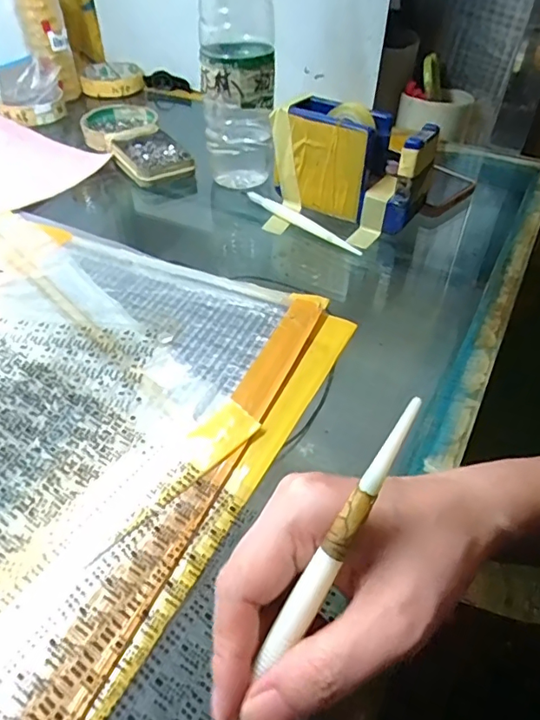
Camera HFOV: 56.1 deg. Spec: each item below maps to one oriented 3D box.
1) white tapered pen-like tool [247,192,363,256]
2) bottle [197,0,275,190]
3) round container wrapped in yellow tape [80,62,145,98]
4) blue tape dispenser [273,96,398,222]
[{"bbox_3d":[0.025,-0.121,0.439,0.008,0.012,0.129,-34,54,-28],"label":"white tapered pen-like tool"},{"bbox_3d":[-0.029,-0.268,0.432,0.062,0.212,0.058,-2,45,-2],"label":"bottle"},{"bbox_3d":[-0.217,-0.391,0.702,0.082,0.019,0.094,-7,45,-6],"label":"round container wrapped in yellow tape"},{"bbox_3d":[0.051,-0.179,0.442,0.096,0.079,0.047,22,49,21],"label":"blue tape dispenser"}]

